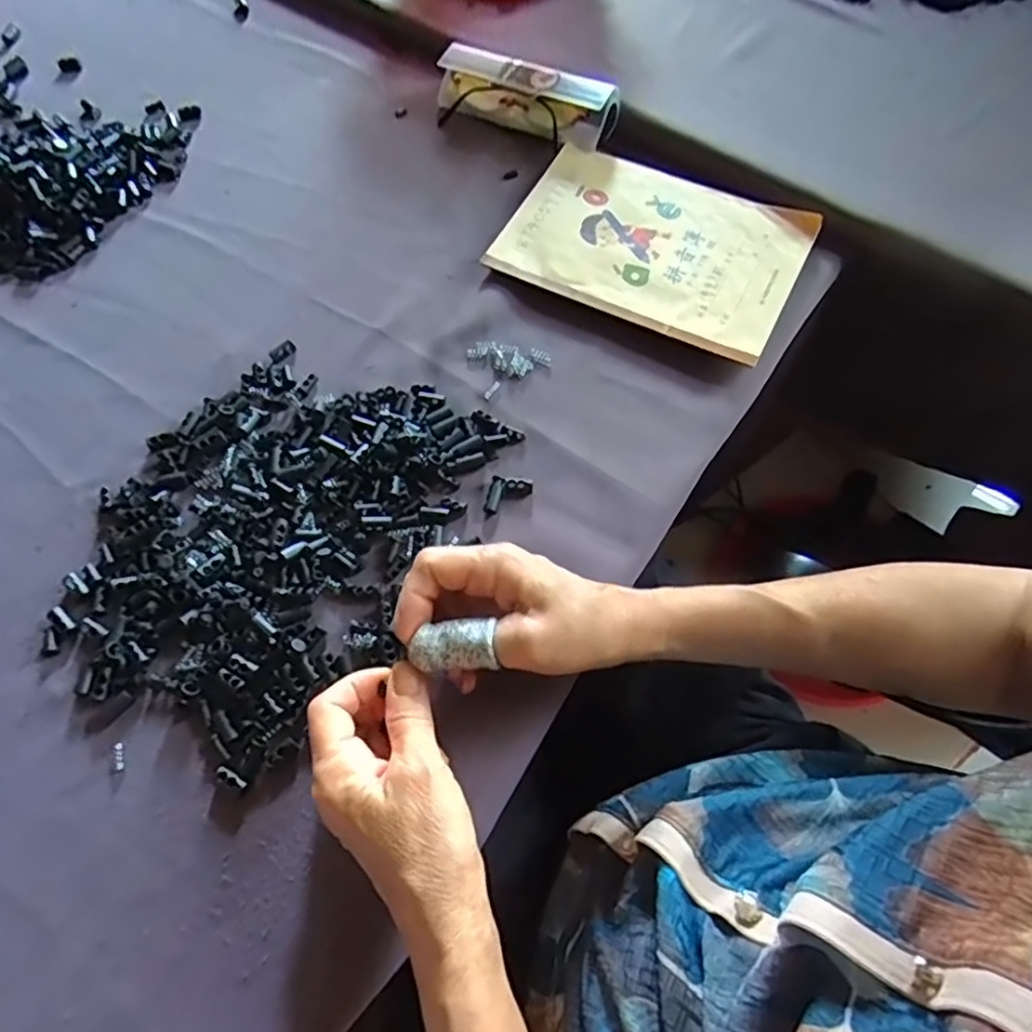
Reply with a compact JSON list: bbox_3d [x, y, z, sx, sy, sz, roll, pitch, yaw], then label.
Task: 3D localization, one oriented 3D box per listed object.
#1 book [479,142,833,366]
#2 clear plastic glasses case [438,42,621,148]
[{"bbox_3d":[0.098,-0.197,0.474,0.205,0.019,0.140,26,69,12],"label":"book"},{"bbox_3d":[0.005,-0.345,0.532,0.156,0.045,0.034,28,69,13],"label":"clear plastic glasses case"}]

